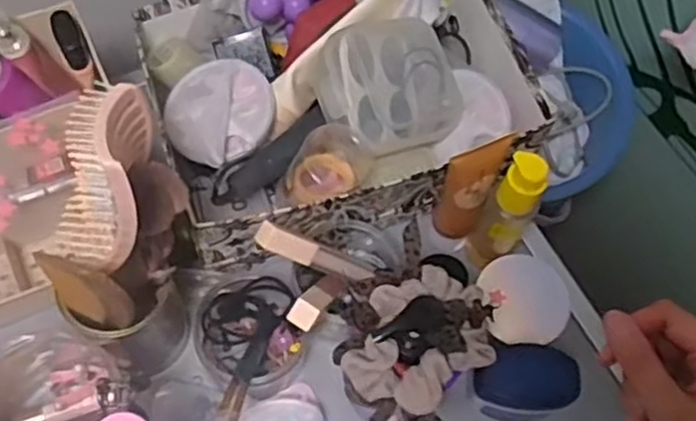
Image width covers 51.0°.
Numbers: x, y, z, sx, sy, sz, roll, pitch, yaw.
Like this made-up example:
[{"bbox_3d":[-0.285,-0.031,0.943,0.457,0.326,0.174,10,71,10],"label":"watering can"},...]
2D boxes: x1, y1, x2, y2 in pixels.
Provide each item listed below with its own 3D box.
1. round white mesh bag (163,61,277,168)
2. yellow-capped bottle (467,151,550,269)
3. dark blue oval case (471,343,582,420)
[{"bbox_3d":[-0.104,-0.082,0.593,0.086,0.024,0.089,2,63,-3],"label":"round white mesh bag"},{"bbox_3d":[0.120,0.005,0.557,0.028,0.137,0.032,-29,69,-17],"label":"yellow-capped bottle"},{"bbox_3d":[0.125,0.123,0.515,0.073,0.052,0.043,2,63,-3],"label":"dark blue oval case"}]

